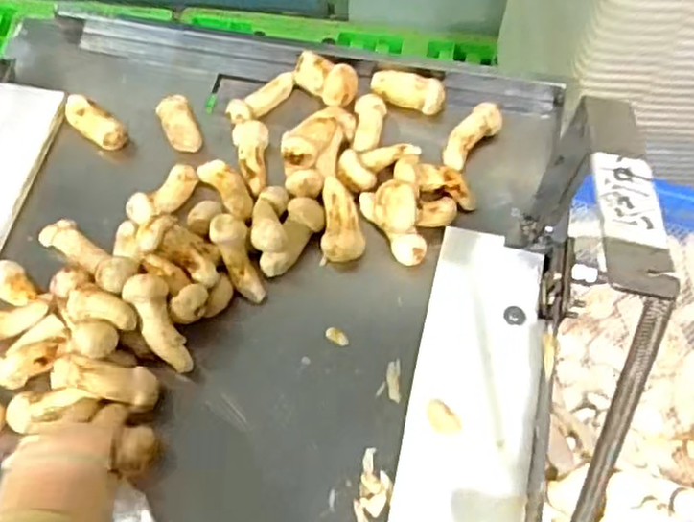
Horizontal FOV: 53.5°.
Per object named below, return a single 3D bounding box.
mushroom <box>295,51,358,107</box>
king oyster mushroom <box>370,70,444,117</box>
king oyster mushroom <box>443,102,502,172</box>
[{"bbox_3d":[-0.021,-0.175,0.672,0.062,0.032,0.038,35,70,17],"label":"mushroom"},{"bbox_3d":[0.059,-0.164,0.672,0.072,0.025,0.032,14,65,8],"label":"king oyster mushroom"},{"bbox_3d":[0.115,-0.116,0.643,0.029,0.023,0.075,38,71,18],"label":"king oyster mushroom"}]

